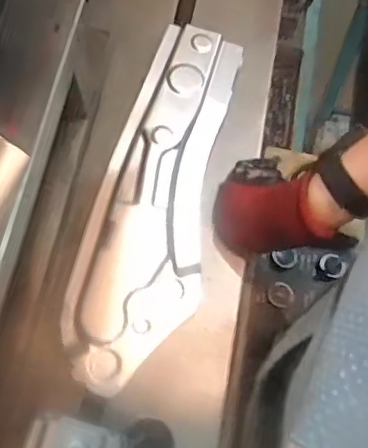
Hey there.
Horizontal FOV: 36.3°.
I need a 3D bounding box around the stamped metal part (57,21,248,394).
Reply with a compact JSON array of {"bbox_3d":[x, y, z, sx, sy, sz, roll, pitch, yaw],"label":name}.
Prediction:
[{"bbox_3d":[-0.023,-0.035,0.628,0.130,0.040,0.439,14,68,6],"label":"stamped metal part"}]

